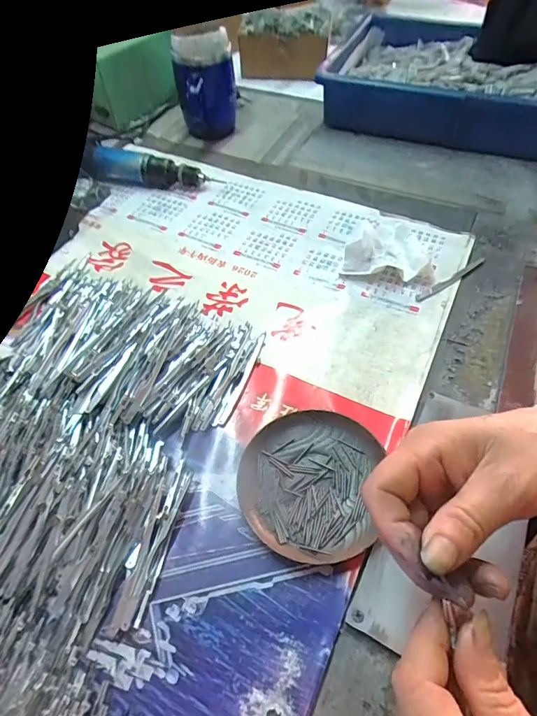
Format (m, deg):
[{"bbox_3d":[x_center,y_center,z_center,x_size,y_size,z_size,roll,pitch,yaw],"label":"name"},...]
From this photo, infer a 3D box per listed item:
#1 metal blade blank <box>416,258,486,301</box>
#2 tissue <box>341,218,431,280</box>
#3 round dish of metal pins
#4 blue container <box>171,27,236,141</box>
[{"bbox_3d":[0.203,-0.087,0.439,0.103,0.004,0.012,-29,58,-17],"label":"metal blade blank"},{"bbox_3d":[0.142,-0.137,0.463,0.086,0.034,0.104,16,57,14],"label":"tissue"},{"bbox_3d":[0.030,0.097,0.318,0.102,0.016,0.113,7,55,8],"label":"round dish of metal pins"},{"bbox_3d":[-0.093,-0.400,0.608,0.089,0.125,0.088,-10,55,-4],"label":"blue container"}]

